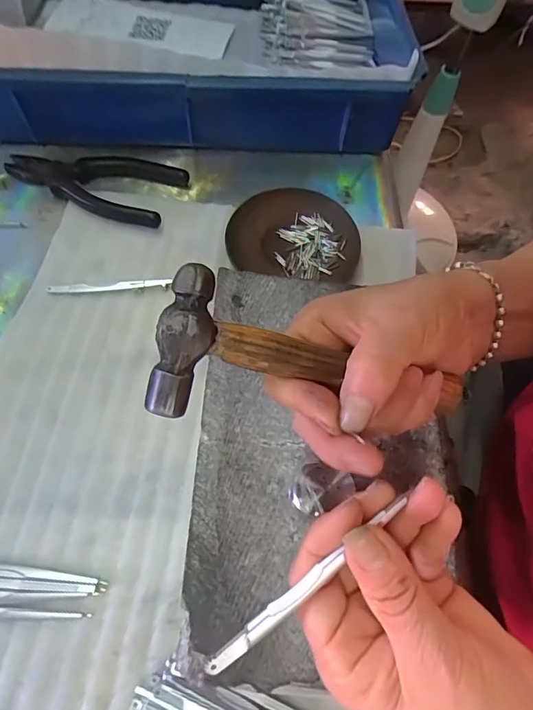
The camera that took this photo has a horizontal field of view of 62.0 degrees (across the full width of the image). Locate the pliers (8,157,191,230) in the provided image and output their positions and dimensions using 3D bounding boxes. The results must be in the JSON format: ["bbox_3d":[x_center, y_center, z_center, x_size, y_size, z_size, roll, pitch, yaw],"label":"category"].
[{"bbox_3d":[-0.161,-0.168,0.418,0.155,0.014,0.072,18,65,5],"label":"pliers"}]

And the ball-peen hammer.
[{"bbox_3d":[0.027,0.007,0.204,0.152,0.032,0.054,12,64,-16],"label":"ball-peen hammer"}]

